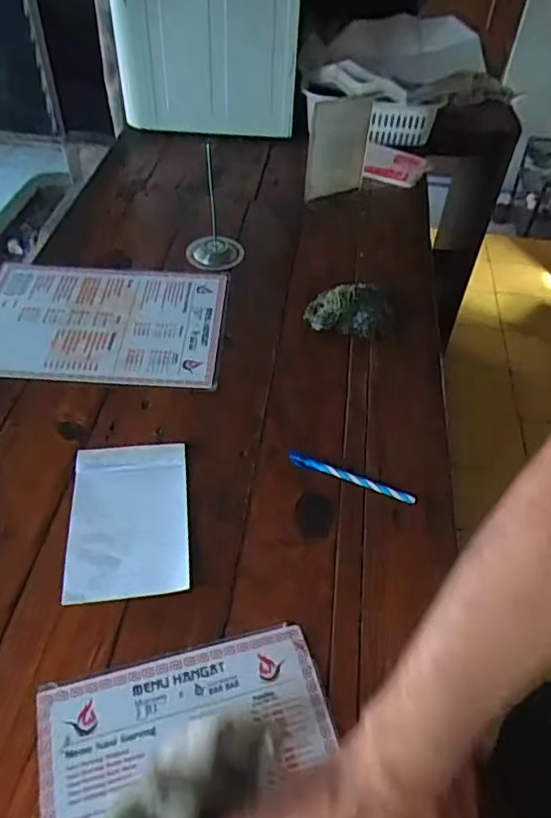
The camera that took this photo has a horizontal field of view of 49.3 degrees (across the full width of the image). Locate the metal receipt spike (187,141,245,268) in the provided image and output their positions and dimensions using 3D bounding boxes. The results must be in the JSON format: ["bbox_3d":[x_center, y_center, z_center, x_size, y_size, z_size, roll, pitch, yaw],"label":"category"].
[{"bbox_3d":[-0.080,-0.269,0.802,0.076,0.138,0.076,2,48,-3],"label":"metal receipt spike"}]

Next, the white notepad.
[{"bbox_3d":[-0.135,0.099,0.554,0.105,0.010,0.154,-3,48,-8],"label":"white notepad"}]

